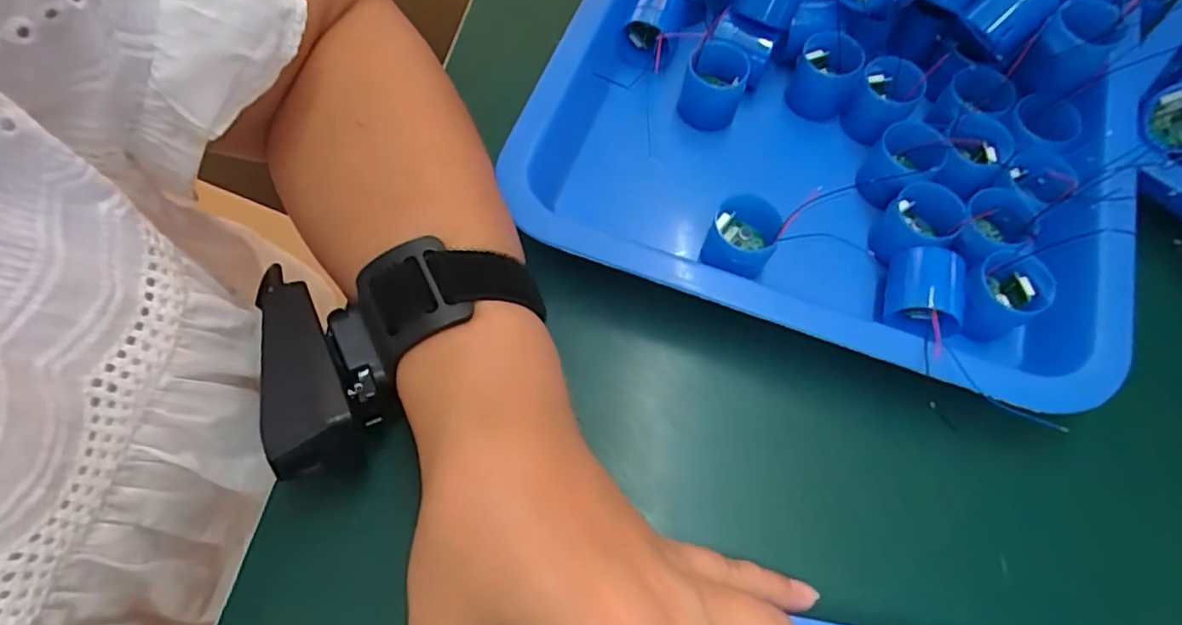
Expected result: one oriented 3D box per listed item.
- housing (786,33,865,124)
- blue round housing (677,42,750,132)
[{"bbox_3d":[0.116,-0.118,0.314,0.029,0.037,0.025,24,68,9],"label":"housing"},{"bbox_3d":[0.062,-0.113,0.316,0.028,0.034,0.028,1,66,-1],"label":"blue round housing"}]

